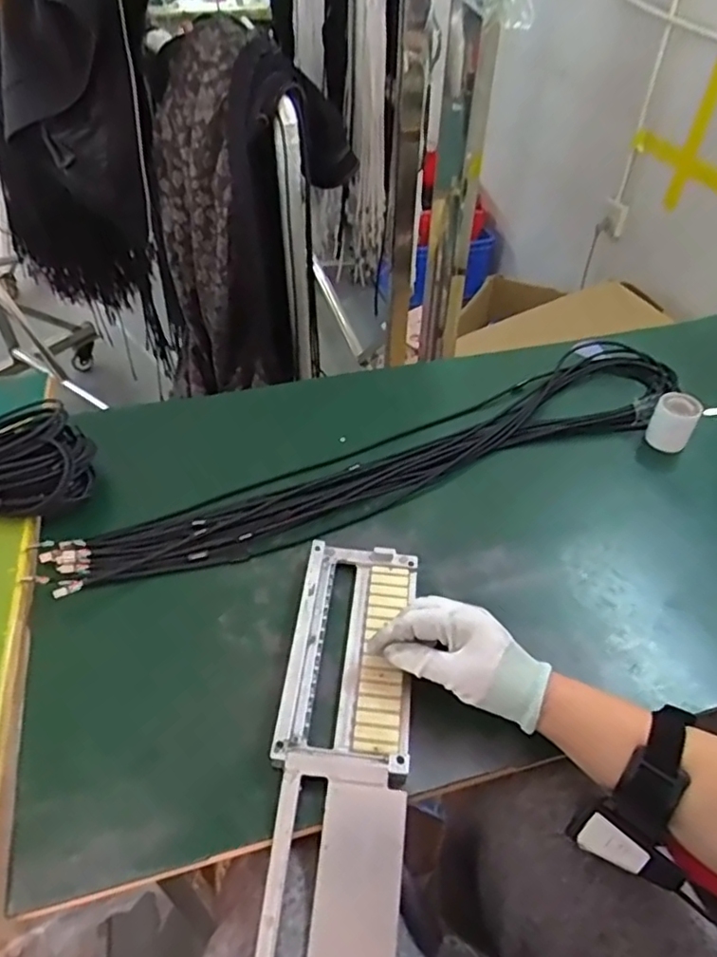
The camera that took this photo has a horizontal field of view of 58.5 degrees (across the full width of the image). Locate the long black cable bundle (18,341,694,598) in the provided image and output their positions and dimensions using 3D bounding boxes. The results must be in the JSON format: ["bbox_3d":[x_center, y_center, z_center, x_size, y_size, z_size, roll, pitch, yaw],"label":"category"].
[{"bbox_3d":[0.042,-0.032,0.710,0.746,0.036,0.157,-17,48,-19],"label":"long black cable bundle"}]

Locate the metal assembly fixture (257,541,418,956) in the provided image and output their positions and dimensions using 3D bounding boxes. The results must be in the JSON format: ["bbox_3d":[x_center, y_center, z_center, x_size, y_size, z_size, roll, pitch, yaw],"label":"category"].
[{"bbox_3d":[-0.013,0.219,0.467,0.097,0.028,0.396,3,52,1],"label":"metal assembly fixture"}]

